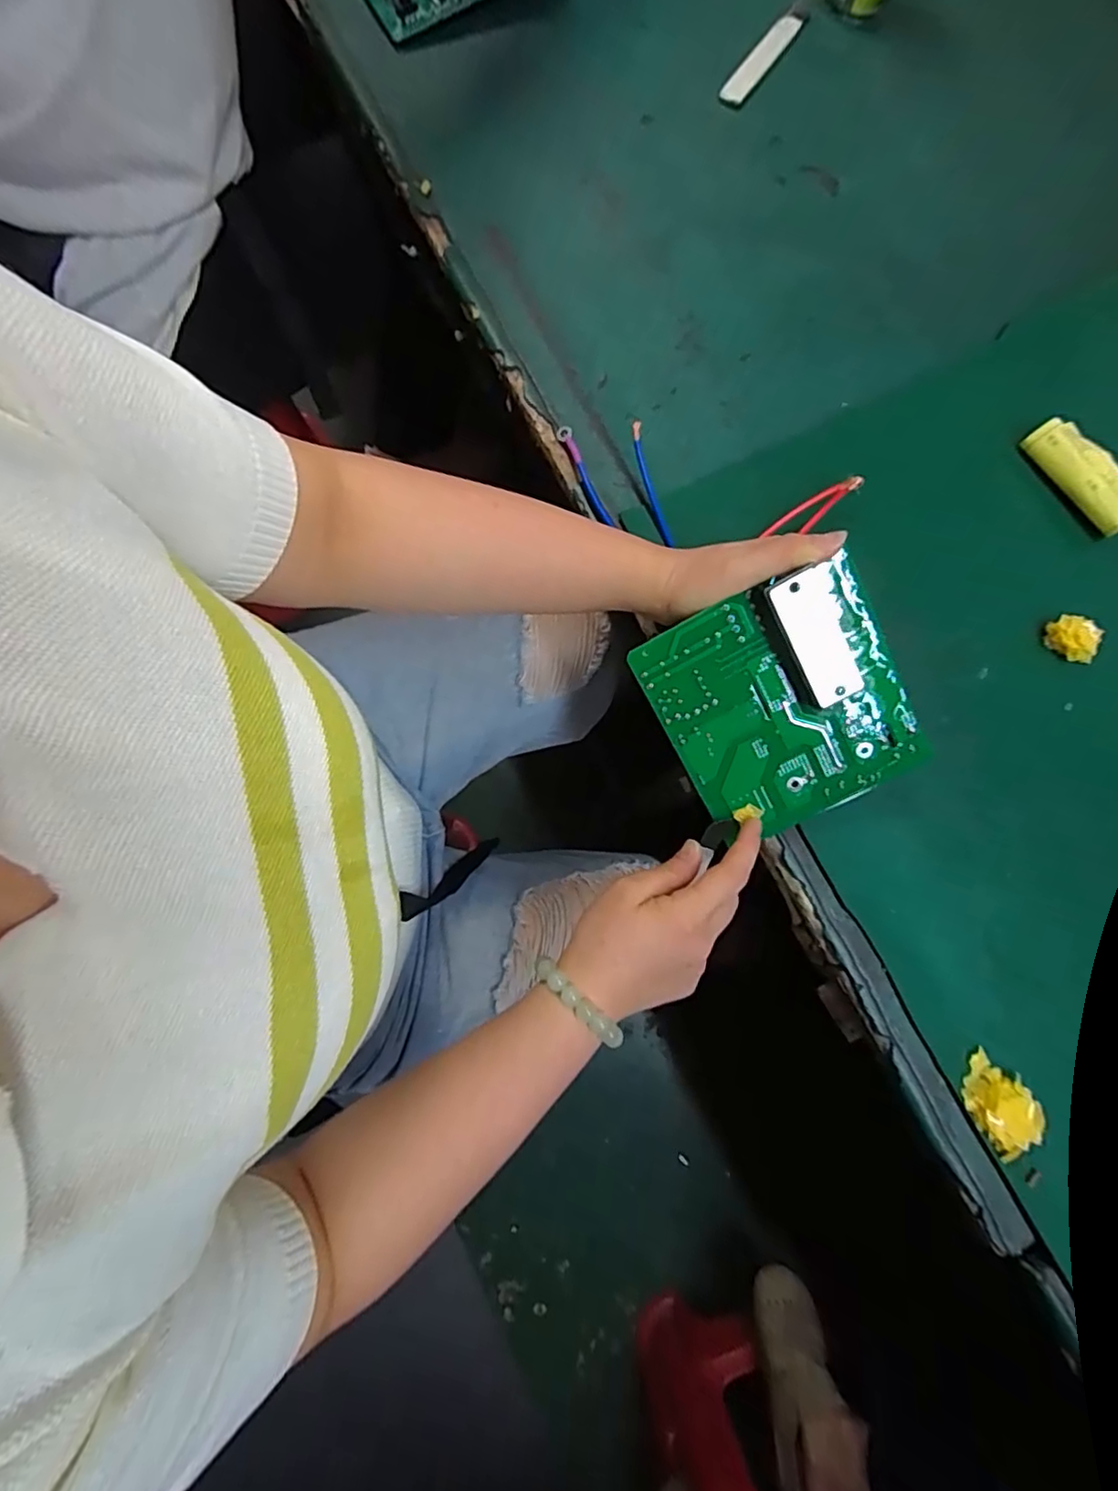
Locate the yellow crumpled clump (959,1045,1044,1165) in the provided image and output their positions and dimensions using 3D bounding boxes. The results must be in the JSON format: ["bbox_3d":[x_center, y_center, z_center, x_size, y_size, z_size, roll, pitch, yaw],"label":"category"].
[{"bbox_3d":[0.274,0.223,0.374,0.040,0.018,0.048,-41,83,-9],"label":"yellow crumpled clump"}]

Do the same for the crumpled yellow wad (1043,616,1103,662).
[{"bbox_3d":[0.369,-0.076,0.432,0.033,0.018,0.024,26,80,5],"label":"crumpled yellow wad"}]

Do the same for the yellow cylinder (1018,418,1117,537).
[{"bbox_3d":[0.390,-0.200,0.448,0.025,0.025,0.096,-34,81,-6],"label":"yellow cylinder"}]

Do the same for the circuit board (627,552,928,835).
[{"bbox_3d":[0.139,-0.021,0.372,0.136,0.021,0.154,-27,110,14],"label":"circuit board"}]

